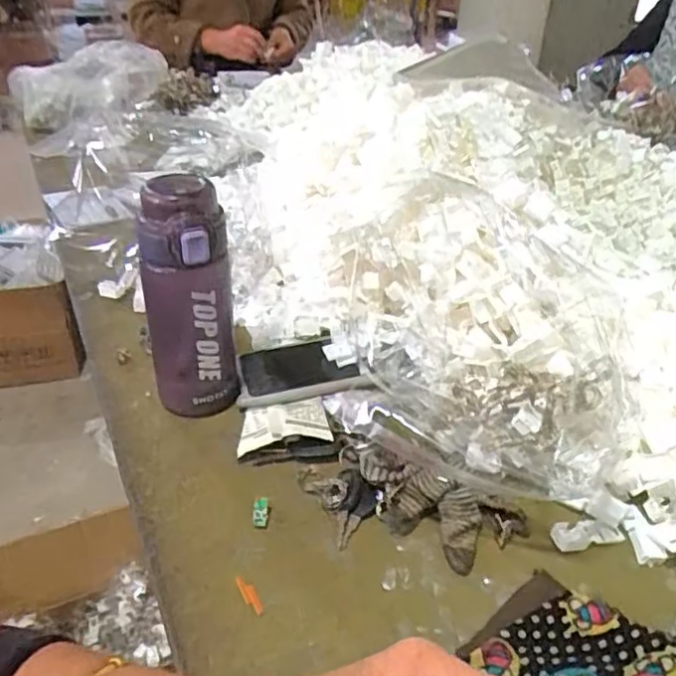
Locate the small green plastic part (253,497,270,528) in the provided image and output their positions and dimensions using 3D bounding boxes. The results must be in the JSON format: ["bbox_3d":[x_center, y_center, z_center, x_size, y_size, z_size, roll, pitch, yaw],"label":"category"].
[{"bbox_3d":[-0.057,0.130,0.474,0.012,0.011,0.023,4,34,2],"label":"small green plastic part"}]

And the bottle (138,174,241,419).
[{"bbox_3d":[-0.122,-0.025,0.522,0.070,0.201,0.060,-7,35,-14],"label":"bottle"}]

